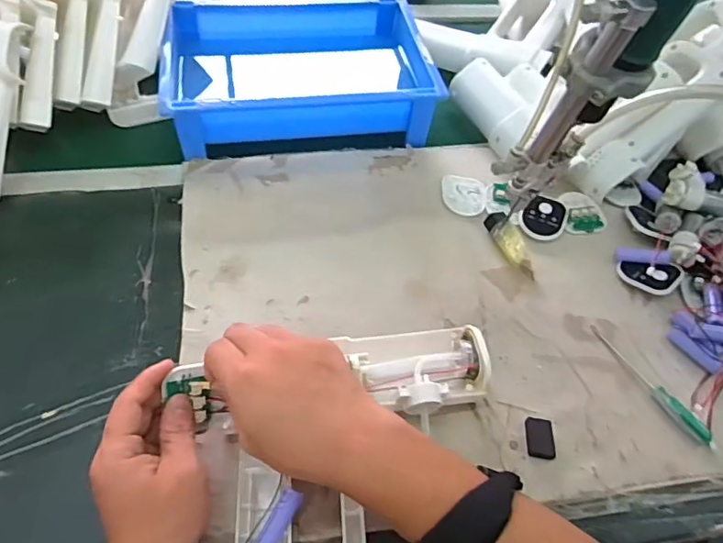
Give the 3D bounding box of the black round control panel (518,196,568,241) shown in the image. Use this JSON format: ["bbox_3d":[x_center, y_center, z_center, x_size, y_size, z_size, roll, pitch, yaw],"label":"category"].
[{"bbox_3d":[0.199,-0.058,0.591,0.048,0.013,0.058,31,57,17],"label":"black round control panel"}]

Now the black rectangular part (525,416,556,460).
[{"bbox_3d":[0.142,0.133,0.432,0.021,0.007,0.032,7,53,0],"label":"black rectangular part"}]

